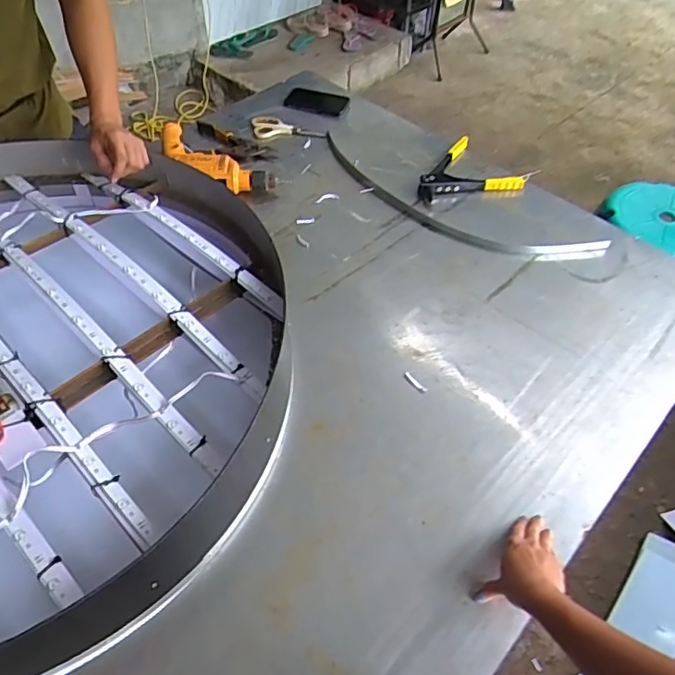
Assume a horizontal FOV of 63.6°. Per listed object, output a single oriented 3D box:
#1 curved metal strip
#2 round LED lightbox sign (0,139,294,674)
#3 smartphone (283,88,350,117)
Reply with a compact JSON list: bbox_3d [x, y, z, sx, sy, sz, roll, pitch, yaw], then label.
[{"bbox_3d":[0.227,-0.288,1.199,0.687,0.026,0.156,28,56,20],"label":"curved metal strip"},{"bbox_3d":[-0.514,0.039,0.840,0.853,0.176,0.877,0,51,0],"label":"round LED lightbox sign"},{"bbox_3d":[-0.056,-0.633,1.464,0.165,0.007,0.086,15,61,8],"label":"smartphone"}]

